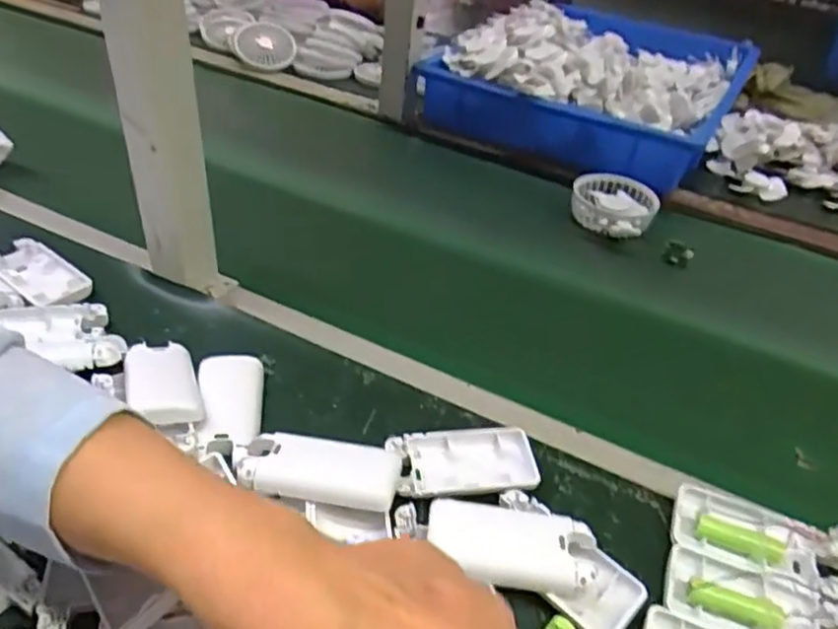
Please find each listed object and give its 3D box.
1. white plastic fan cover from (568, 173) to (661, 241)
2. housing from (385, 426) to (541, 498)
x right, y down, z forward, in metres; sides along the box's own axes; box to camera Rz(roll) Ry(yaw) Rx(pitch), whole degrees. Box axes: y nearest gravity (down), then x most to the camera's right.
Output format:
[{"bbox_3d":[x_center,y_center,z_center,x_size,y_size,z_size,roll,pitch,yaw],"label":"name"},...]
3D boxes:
[{"bbox_3d":[0.210,-0.118,0.727,0.088,0.028,0.105,18,41,14],"label":"white plastic fan cover"},{"bbox_3d":[0.029,0.098,0.434,0.092,0.014,0.050,-3,41,-11],"label":"housing"}]

